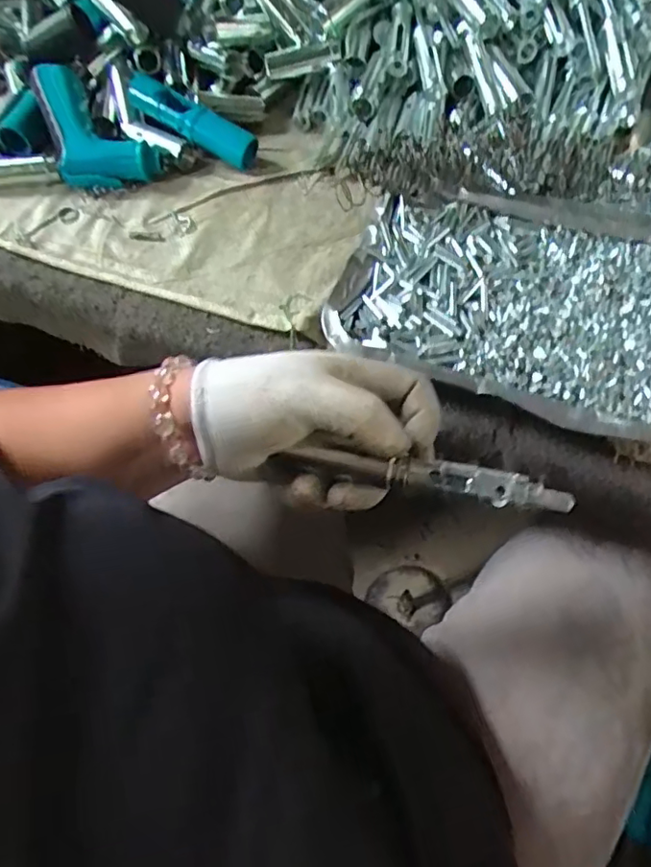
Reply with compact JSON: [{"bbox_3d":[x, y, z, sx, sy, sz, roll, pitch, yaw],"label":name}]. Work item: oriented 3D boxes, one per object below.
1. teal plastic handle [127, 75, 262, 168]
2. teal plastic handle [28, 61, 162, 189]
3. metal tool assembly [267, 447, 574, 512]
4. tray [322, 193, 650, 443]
[{"bbox_3d":[-0.120,-0.279,0.513,0.125,0.028,0.033,30,68,1],"label":"teal plastic handle"},{"bbox_3d":[-0.213,-0.271,0.510,0.076,0.031,0.132,-35,82,-13],"label":"teal plastic handle"},{"bbox_3d":[0.053,0.022,0.301,0.140,0.011,0.015,7,64,9],"label":"metal tool assembly"},{"bbox_3d":[0.137,-0.096,0.416,0.248,0.025,0.172,17,66,12],"label":"tray"}]

